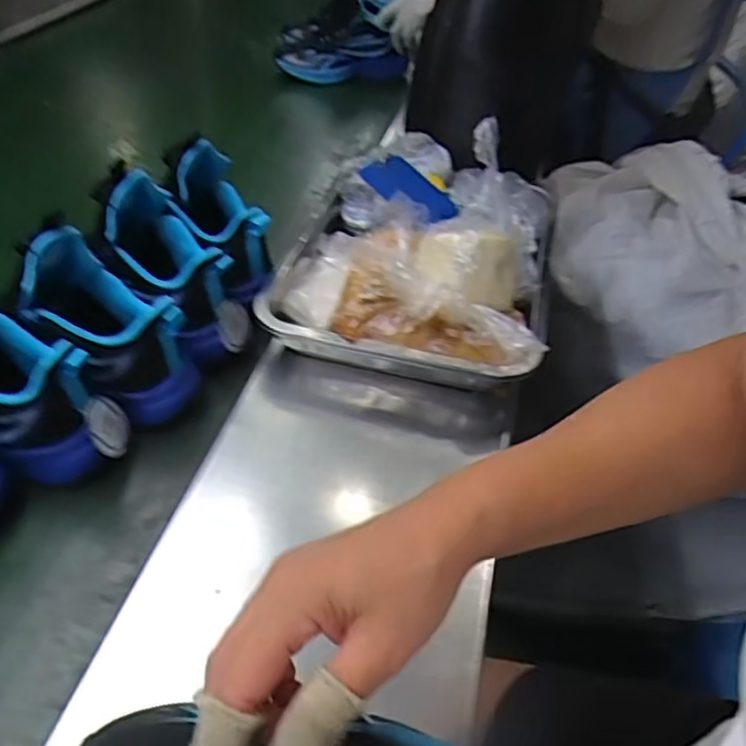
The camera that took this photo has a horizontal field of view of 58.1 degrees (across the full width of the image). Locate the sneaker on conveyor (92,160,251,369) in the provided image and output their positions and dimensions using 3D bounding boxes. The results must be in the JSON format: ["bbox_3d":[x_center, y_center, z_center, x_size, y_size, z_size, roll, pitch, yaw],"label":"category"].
[{"bbox_3d":[-0.180,-0.098,0.615,0.087,0.106,0.186,-35,93,-31],"label":"sneaker on conveyor"}]

